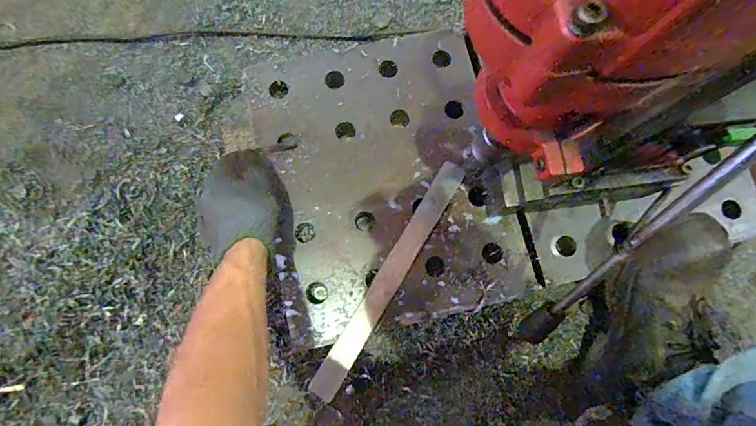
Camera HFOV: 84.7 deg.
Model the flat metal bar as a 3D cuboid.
[{"bbox_3d":[0.017,0.078,0.516,0.029,0.005,0.325,31,81,4],"label":"flat metal bar"}]

